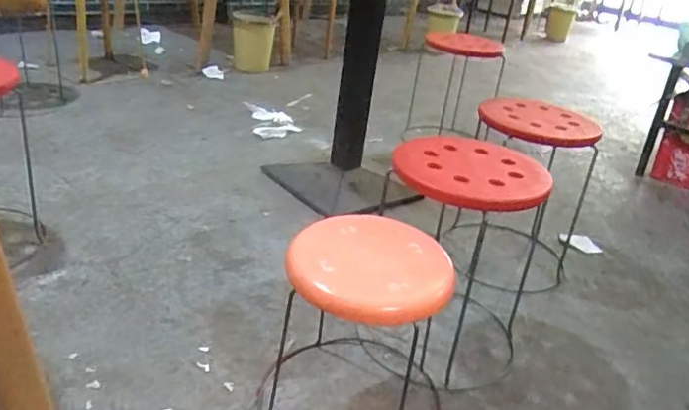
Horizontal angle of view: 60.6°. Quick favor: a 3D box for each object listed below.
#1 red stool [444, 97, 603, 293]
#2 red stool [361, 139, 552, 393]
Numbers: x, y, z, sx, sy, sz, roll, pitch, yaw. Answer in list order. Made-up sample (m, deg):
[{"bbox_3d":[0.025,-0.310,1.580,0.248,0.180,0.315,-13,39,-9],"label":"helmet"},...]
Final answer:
[{"bbox_3d":[0.485,-0.041,1.578,0.351,0.433,0.339,6,28,-3],"label":"red stool"},{"bbox_3d":[0.259,0.112,1.243,0.352,0.438,0.364,10,28,4],"label":"red stool"}]

